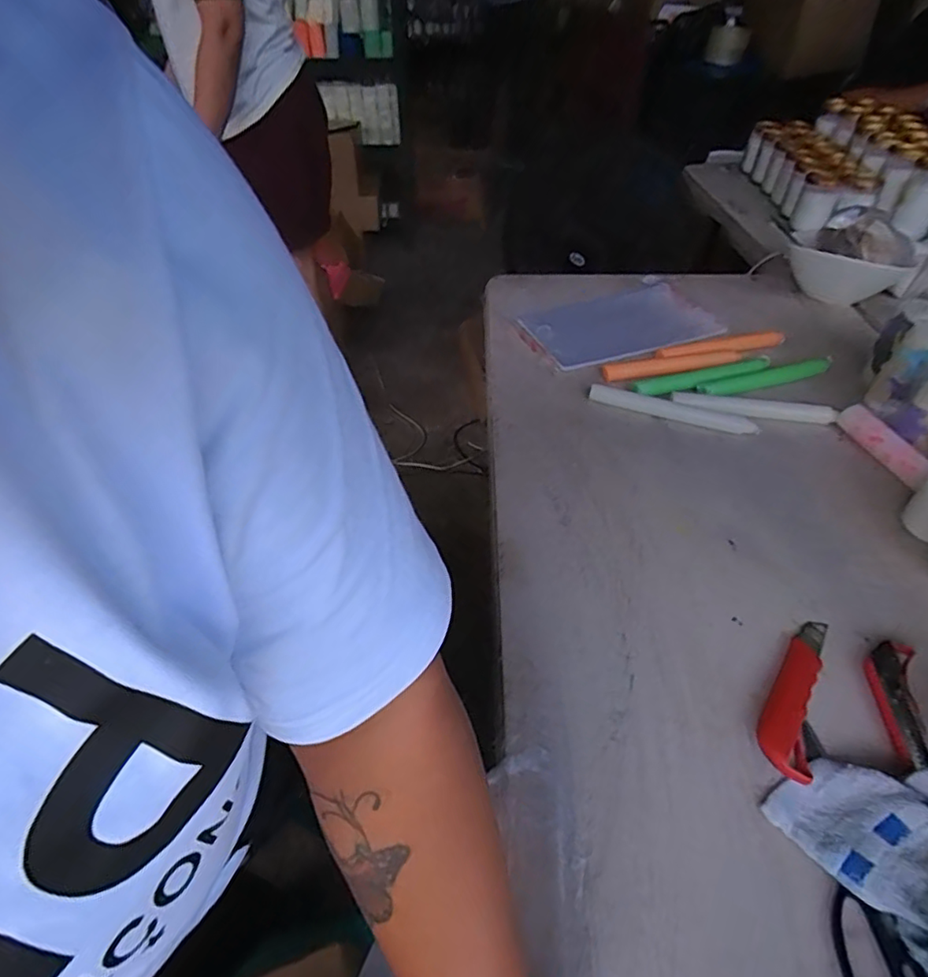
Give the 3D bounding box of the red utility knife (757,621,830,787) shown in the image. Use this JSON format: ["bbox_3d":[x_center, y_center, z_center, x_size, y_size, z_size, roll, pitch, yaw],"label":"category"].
[{"bbox_3d":[0.278,0.164,0.463,0.042,0.014,0.153,29,52,25],"label":"red utility knife"}]

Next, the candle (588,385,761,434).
[{"bbox_3d":[0.261,-0.099,0.720,0.206,0.019,0.019,18,48,16],"label":"candle"}]

